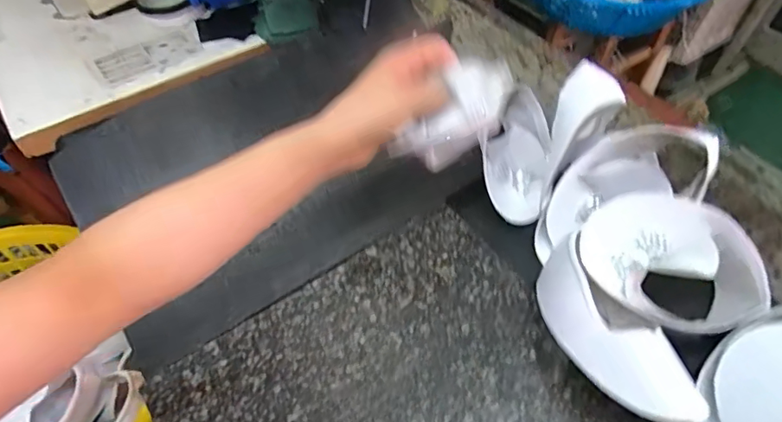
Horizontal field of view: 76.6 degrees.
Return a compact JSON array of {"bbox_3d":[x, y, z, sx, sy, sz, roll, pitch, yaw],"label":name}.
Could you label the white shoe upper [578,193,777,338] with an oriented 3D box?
[{"bbox_3d":[0.261,0.046,0.457,0.132,0.055,0.136,0,54,0],"label":"white shoe upper"}]

